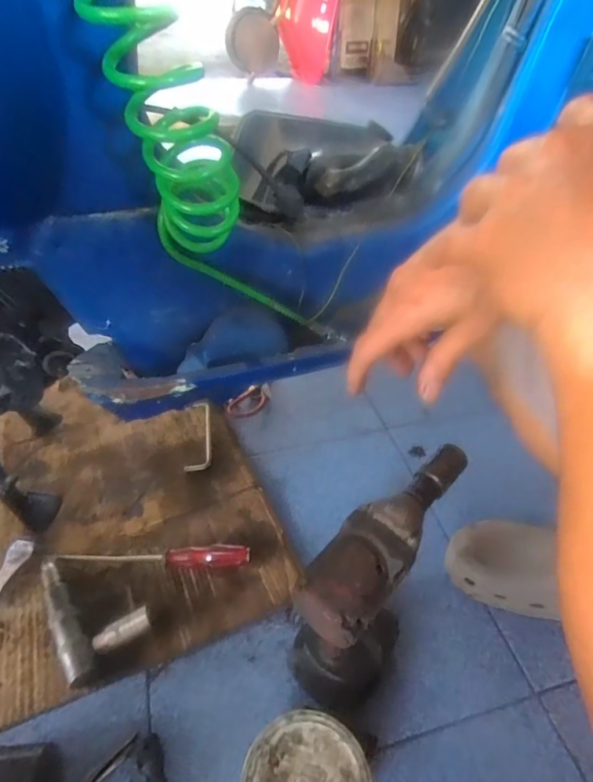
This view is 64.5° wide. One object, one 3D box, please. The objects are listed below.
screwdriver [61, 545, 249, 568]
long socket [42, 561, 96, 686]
[{"bbox_3d":[-0.177,0.207,0.584,0.236,0.027,0.028,2,42,-2],"label":"screwdriver"},{"bbox_3d":[-0.263,0.258,0.531,0.028,0.035,0.153,-25,49,-28],"label":"long socket"}]

